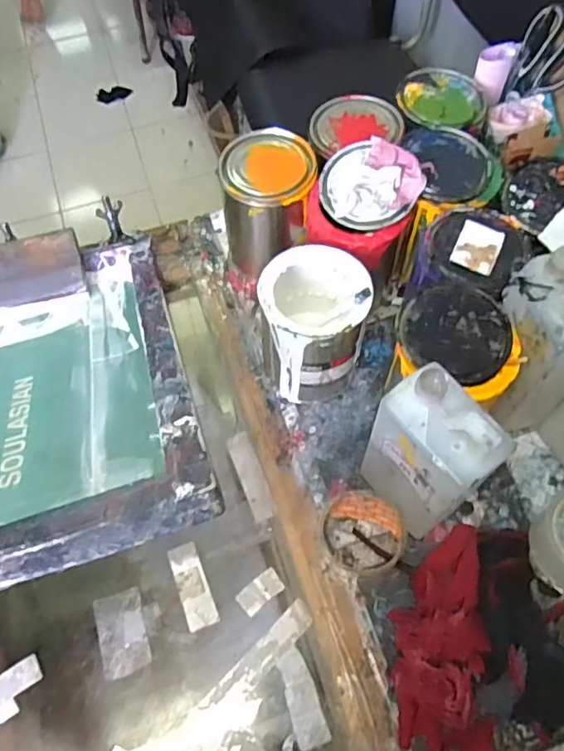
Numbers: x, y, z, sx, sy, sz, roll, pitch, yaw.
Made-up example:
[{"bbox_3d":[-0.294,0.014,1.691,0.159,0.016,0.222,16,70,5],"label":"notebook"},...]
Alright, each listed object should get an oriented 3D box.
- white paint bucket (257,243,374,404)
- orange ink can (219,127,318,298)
[{"bbox_3d":[0.032,-0.053,0.633,0.108,0.146,0.120,1,63,1],"label":"white paint bucket"},{"bbox_3d":[-0.018,-0.196,0.703,0.107,0.154,0.119,10,63,5],"label":"orange ink can"}]

